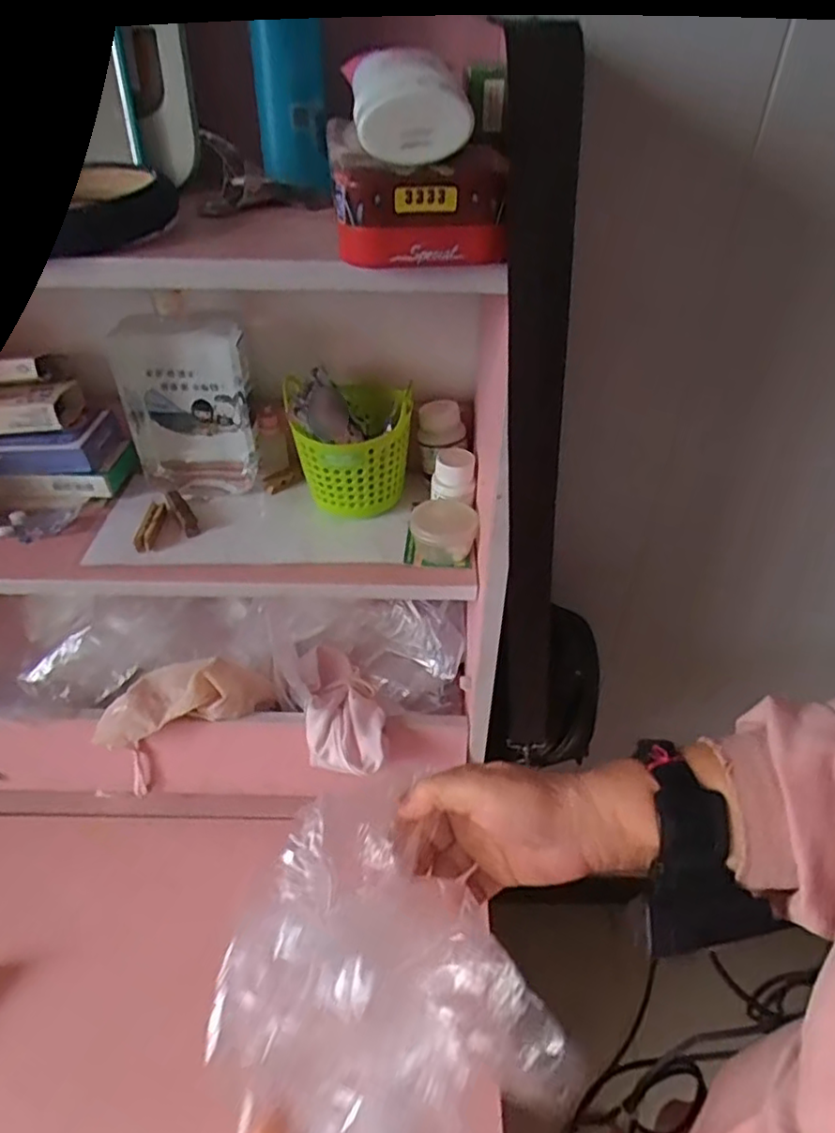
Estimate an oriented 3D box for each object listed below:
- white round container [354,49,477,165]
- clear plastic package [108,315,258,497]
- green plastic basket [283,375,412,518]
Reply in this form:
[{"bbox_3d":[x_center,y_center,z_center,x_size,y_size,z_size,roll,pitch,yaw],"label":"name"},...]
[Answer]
[{"bbox_3d":[-0.003,-0.208,0.295,0.051,0.035,0.039,-3,40,-4],"label":"white round container"},{"bbox_3d":[-0.204,-0.140,0.579,0.108,0.151,0.035,-5,41,-6],"label":"clear plastic package"},{"bbox_3d":[-0.061,-0.116,0.579,0.101,0.093,0.126,-9,41,-11],"label":"green plastic basket"}]

